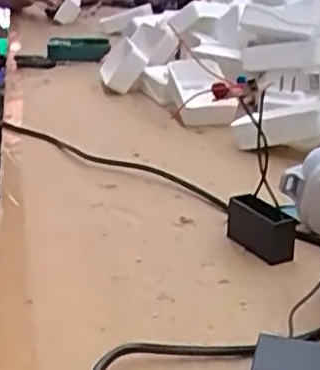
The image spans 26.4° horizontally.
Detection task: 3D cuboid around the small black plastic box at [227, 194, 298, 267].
[{"bbox_3d":[0.062,0.027,0.427,0.015,0.030,0.052,-14,26,-32],"label":"small black plastic box"}]

